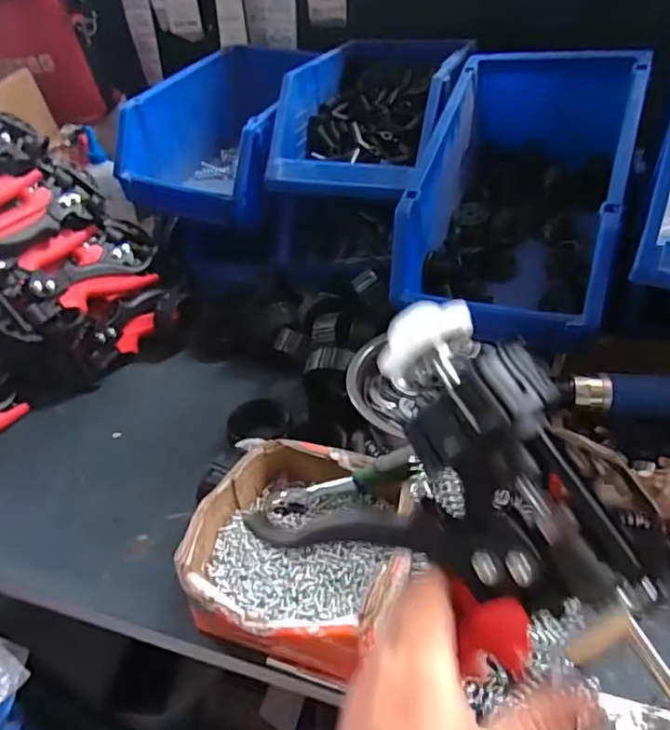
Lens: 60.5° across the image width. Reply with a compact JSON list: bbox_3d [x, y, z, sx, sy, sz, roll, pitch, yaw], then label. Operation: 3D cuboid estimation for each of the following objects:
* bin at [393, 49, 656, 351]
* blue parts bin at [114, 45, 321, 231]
[{"bbox_3d":[0.210,-0.198,0.629,0.198,0.189,0.344,12,39,22],"label":"bin"},{"bbox_3d":[-0.129,-0.359,0.862,0.221,0.147,0.388,9,39,19],"label":"blue parts bin"}]

